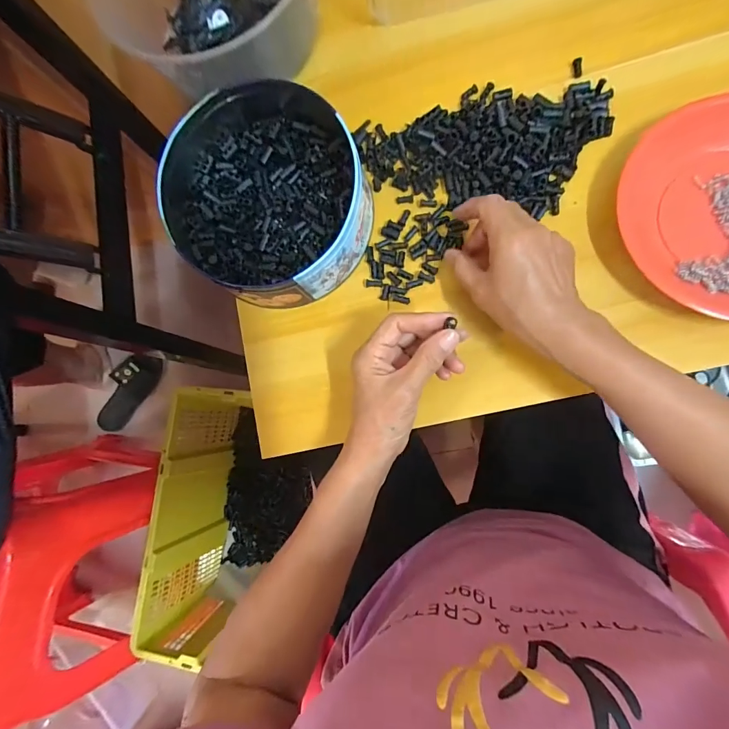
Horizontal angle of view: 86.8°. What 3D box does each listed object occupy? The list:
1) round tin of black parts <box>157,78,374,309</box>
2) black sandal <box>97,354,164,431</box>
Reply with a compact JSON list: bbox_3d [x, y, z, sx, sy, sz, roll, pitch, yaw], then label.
[{"bbox_3d":[-0.089,-0.163,0.366,0.192,0.066,0.187,-1,83,9],"label":"round tin of black parts"},{"bbox_3d":[-0.603,0.072,0.991,0.047,0.104,0.230,35,104,41],"label":"black sandal"}]

